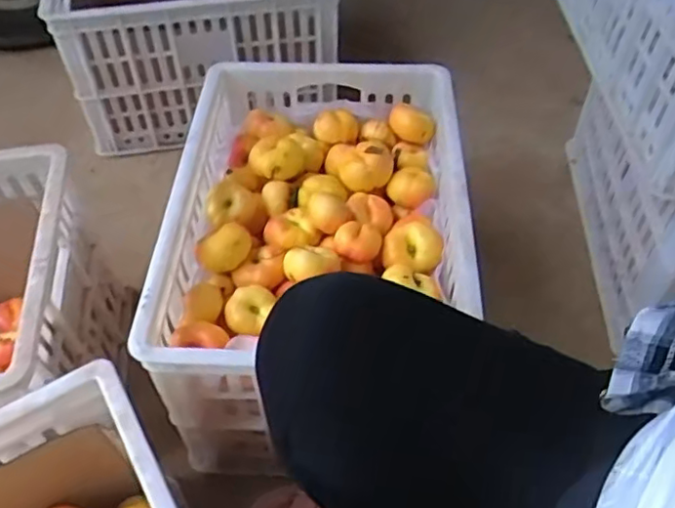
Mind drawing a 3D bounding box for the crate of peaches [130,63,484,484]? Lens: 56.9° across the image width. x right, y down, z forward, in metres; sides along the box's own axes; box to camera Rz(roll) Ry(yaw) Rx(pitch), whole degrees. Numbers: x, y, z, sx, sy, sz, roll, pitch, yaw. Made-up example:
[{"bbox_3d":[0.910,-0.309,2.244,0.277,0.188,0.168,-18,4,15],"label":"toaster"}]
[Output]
[{"bbox_3d":[-0.024,-0.009,0.822,0.335,0.250,0.471,2,51,1],"label":"crate of peaches"}]

